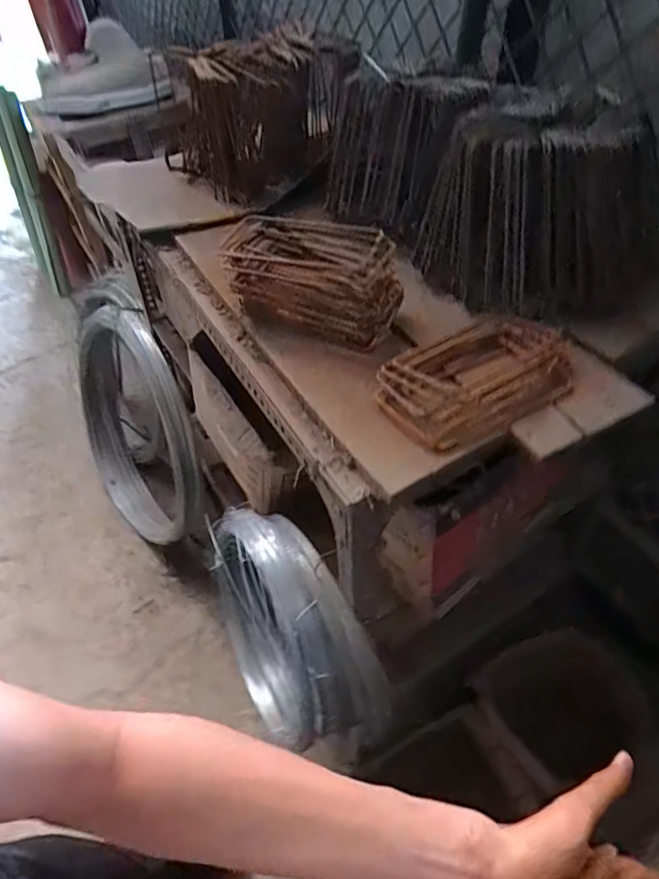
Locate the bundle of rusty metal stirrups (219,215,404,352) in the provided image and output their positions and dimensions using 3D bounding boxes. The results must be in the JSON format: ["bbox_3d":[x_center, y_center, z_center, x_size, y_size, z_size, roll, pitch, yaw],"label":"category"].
[{"bbox_3d":[-0.023,-0.215,0.715,0.232,0.093,0.122,19,52,19],"label":"bundle of rusty metal stirrups"}]

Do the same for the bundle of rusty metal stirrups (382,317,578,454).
[{"bbox_3d":[0.165,-0.076,0.620,0.232,0.050,0.150,-25,51,-18],"label":"bundle of rusty metal stirrups"}]

